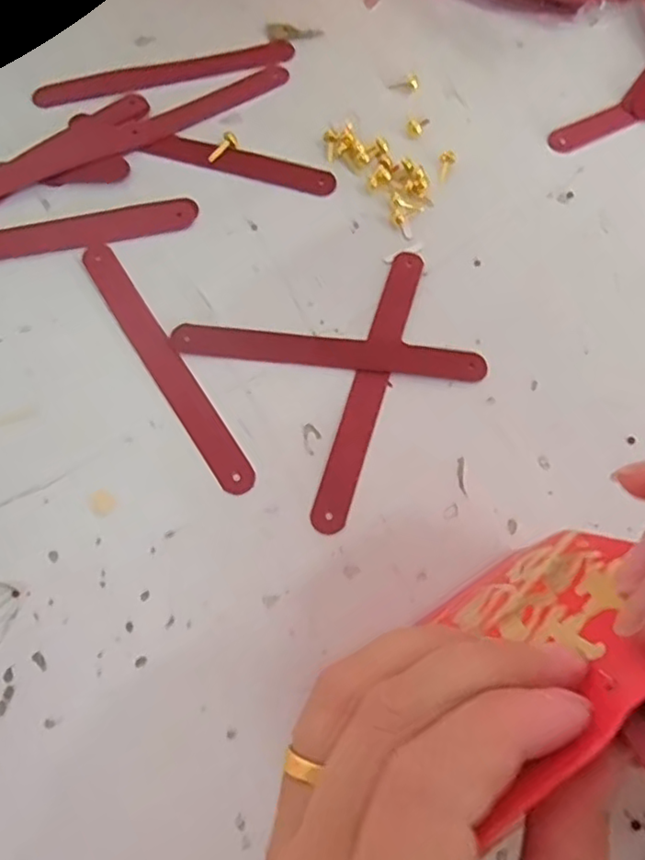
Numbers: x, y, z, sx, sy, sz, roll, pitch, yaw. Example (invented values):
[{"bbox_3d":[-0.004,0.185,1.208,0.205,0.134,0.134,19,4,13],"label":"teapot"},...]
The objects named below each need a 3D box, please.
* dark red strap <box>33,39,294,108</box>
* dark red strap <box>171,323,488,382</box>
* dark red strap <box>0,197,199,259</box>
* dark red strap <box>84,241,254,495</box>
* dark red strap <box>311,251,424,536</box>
[{"bbox_3d":[-0.079,-0.181,0.320,0.130,0.004,0.015,-15,71,-7],"label":"dark red strap"},{"bbox_3d":[0.003,-0.033,0.266,0.129,0.004,0.015,5,70,0],"label":"dark red strap"},{"bbox_3d":[-0.123,-0.087,0.282,0.131,0.004,0.017,-12,71,-6],"label":"dark red strap"},{"bbox_3d":[-0.066,-0.029,0.263,0.014,0.004,0.130,-31,74,-12],"label":"dark red strap"},{"bbox_3d":[0.020,-0.021,0.262,0.014,0.004,0.130,17,70,4],"label":"dark red strap"}]

